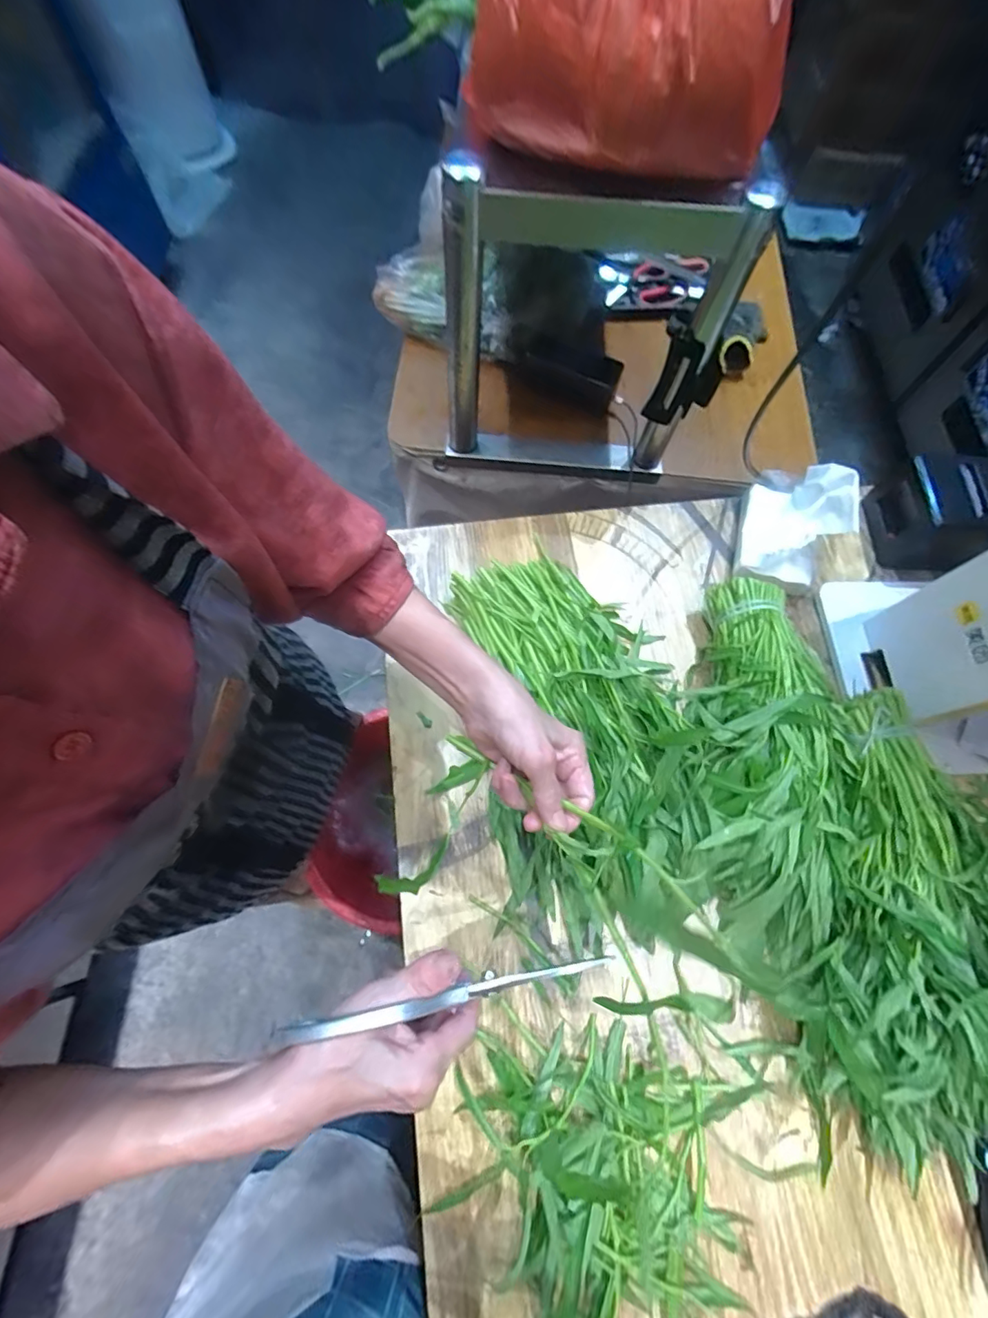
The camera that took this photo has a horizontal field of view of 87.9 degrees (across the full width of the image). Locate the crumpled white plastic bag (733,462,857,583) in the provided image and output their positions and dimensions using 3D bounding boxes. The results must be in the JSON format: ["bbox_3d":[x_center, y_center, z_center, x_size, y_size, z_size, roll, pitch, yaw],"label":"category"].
[{"bbox_3d":[0.368,-0.175,0.626,0.100,0.092,0.146,11,71,4],"label":"crumpled white plastic bag"}]

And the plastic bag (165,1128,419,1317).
[{"bbox_3d":[-0.168,0.510,0.458,0.188,0.203,0.056,-2,71,-1],"label":"plastic bag"}]

